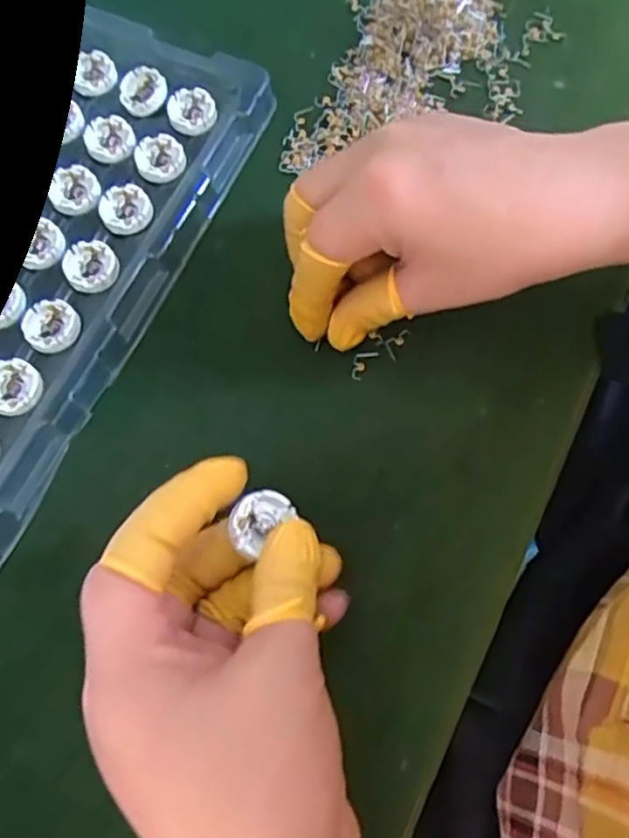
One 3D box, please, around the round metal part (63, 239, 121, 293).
[{"bbox_3d":[-0.098,-0.067,0.291,0.023,0.004,0.024,-1,70,3],"label":"round metal part"}]

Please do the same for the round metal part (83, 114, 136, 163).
[{"bbox_3d":[-0.097,-0.133,0.314,0.024,0.004,0.027,-14,70,-2],"label":"round metal part"}]

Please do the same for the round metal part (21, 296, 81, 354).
[{"bbox_3d":[-0.112,-0.040,0.282,0.024,0.004,0.023,-1,70,3],"label":"round metal part"}]

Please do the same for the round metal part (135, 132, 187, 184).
[{"bbox_3d":[-0.072,-0.123,0.311,0.023,0.004,0.024,-1,70,3],"label":"round metal part"}]

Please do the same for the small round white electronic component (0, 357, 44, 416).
[{"bbox_3d":[-0.124,-0.014,0.272,0.024,0.005,0.022,-1,70,3],"label":"small round white electronic component"}]

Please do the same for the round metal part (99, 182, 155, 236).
[{"bbox_3d":[-0.085,-0.096,0.300,0.024,0.004,0.024,-1,70,3],"label":"round metal part"}]

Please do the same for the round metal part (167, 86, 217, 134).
[{"bbox_3d":[-0.059,-0.149,0.320,0.023,0.005,0.024,-1,70,3],"label":"round metal part"}]

